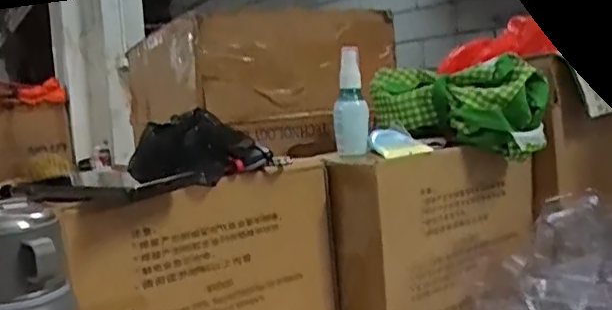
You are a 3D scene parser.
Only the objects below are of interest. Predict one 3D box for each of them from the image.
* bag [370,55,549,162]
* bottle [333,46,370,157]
[{"bbox_3d":[0.173,-0.055,0.724,0.069,0.102,0.197,-9,7,-41],"label":"bag"},{"bbox_3d":[0.049,-0.058,0.677,0.037,0.115,0.029,-4,6,4],"label":"bottle"}]

